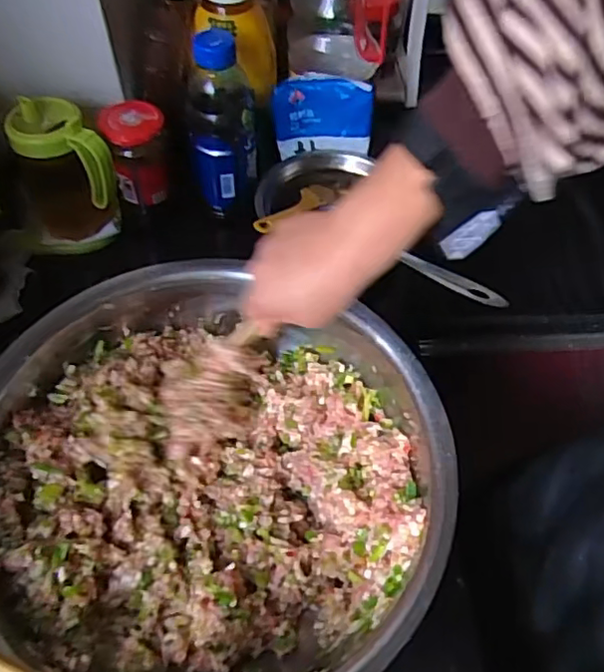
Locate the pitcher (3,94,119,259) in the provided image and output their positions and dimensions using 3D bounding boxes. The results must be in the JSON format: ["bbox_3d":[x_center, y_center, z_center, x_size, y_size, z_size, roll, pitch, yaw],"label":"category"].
[{"bbox_3d":[-0.252,-0.166,0.636,0.093,0.145,0.089,-21,57,-18],"label":"pitcher"}]

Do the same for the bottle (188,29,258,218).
[{"bbox_3d":[-0.084,-0.223,0.636,0.066,0.193,0.068,-5,53,-6],"label":"bottle"}]

